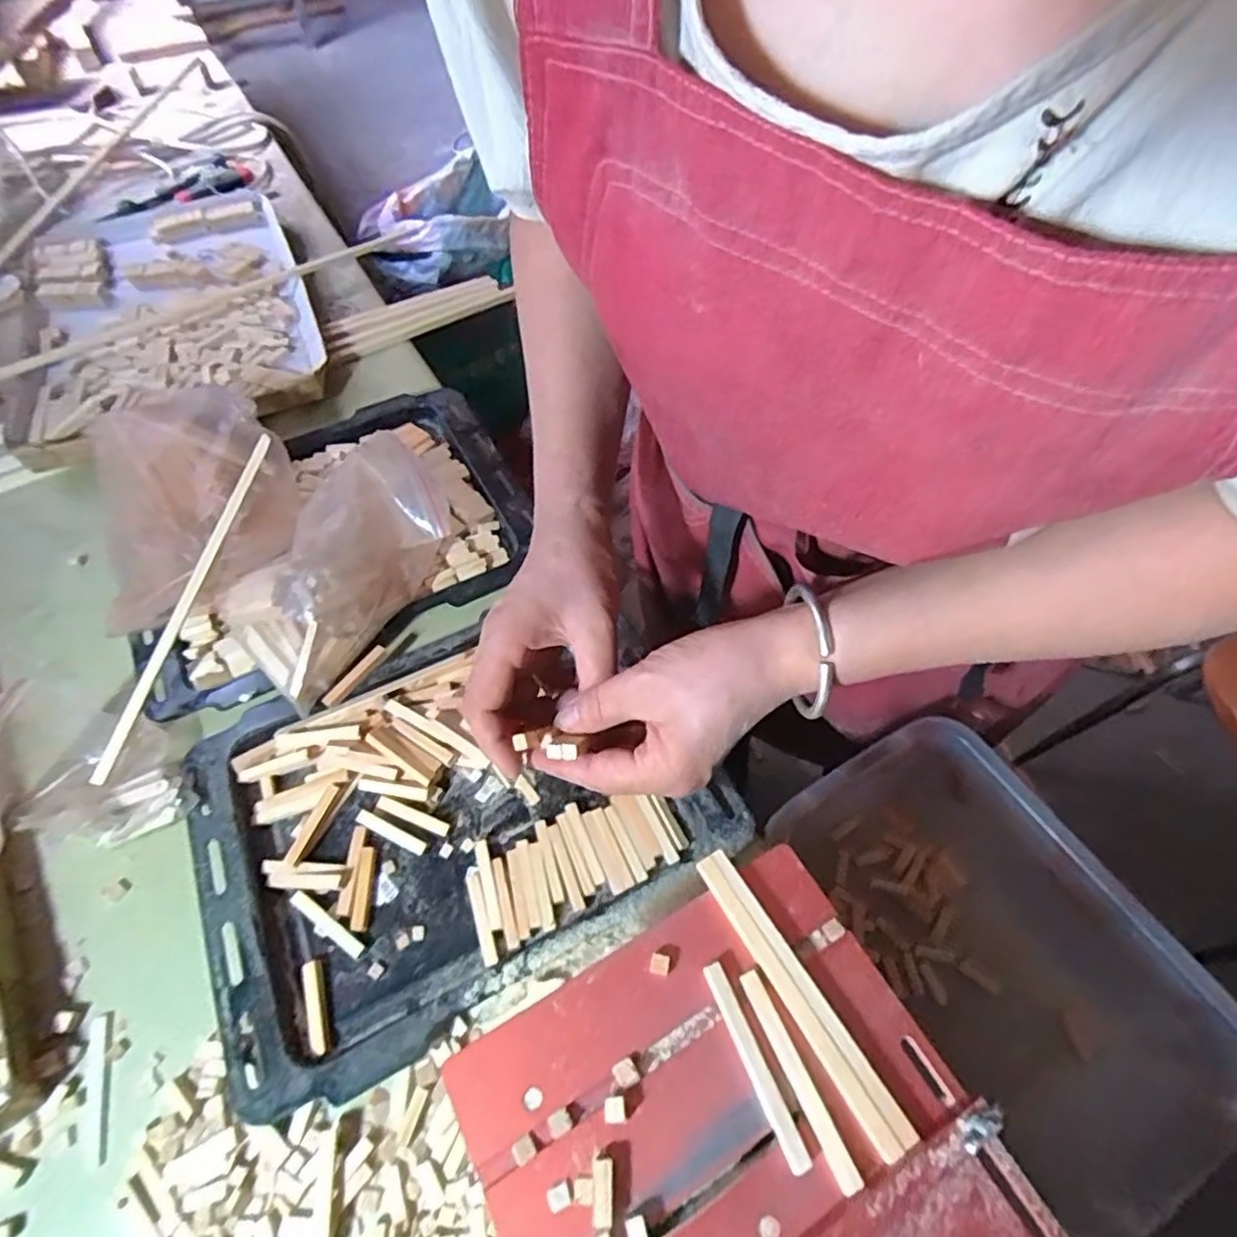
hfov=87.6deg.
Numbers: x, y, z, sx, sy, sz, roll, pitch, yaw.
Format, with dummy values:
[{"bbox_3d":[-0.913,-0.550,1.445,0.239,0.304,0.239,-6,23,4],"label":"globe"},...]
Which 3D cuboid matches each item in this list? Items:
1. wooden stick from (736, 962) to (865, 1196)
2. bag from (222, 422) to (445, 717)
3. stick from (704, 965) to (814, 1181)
[{"bbox_3d":[0.079,0.201,0.285,0.011,0.005,0.085,-22,59,-13],"label":"wooden stick"},{"bbox_3d":[-0.216,-0.039,0.513,0.103,0.108,0.186,38,65,22],"label":"bag"},{"bbox_3d":[0.060,0.196,0.287,0.011,0.007,0.080,-19,59,-12],"label":"stick"}]

